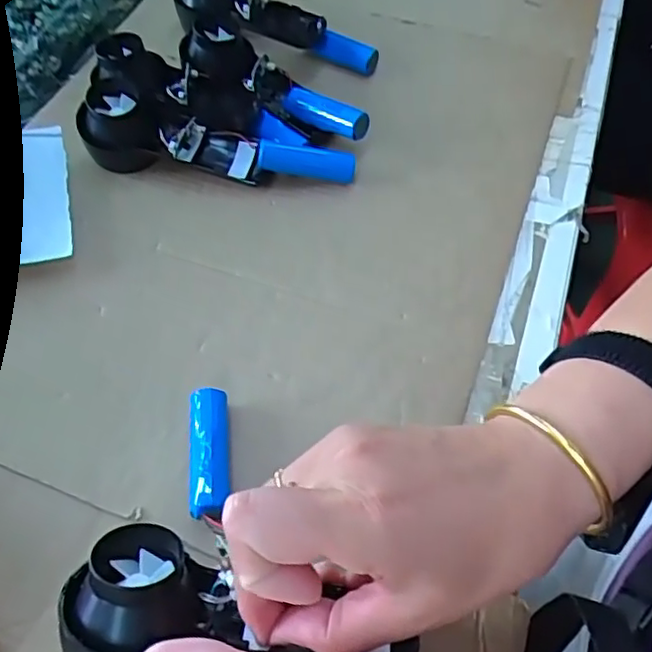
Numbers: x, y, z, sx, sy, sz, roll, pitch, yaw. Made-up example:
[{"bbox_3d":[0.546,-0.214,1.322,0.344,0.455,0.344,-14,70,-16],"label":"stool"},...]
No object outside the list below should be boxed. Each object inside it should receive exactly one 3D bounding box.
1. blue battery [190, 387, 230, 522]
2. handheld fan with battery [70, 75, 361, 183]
[{"bbox_3d":[-0.065,0.071,0.352,0.023,0.024,0.074,-7,57,-4],"label":"blue battery"},{"bbox_3d":[-0.084,-0.136,0.473,0.207,0.046,0.054,11,58,8],"label":"handheld fan with battery"}]

